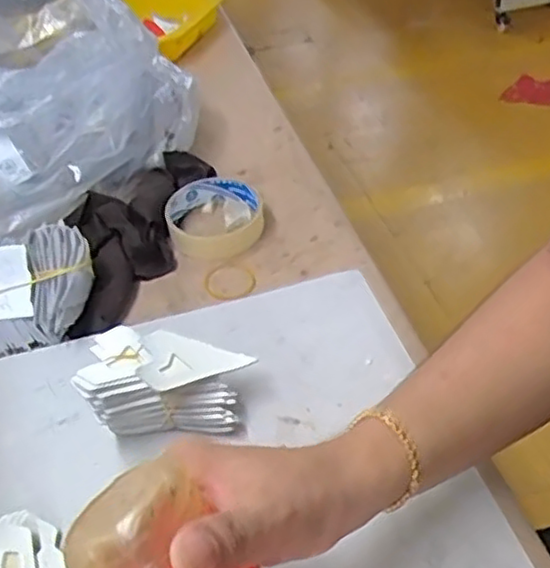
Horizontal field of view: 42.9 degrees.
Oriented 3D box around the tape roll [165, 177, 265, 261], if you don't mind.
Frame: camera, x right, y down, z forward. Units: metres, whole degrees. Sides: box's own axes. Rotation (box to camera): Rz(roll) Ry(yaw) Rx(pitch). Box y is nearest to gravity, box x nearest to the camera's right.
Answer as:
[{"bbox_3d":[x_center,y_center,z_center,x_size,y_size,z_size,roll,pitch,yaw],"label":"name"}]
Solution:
[{"bbox_3d":[-0.052,-0.058,0.602,0.081,0.028,0.080,-6,40,1],"label":"tape roll"}]

